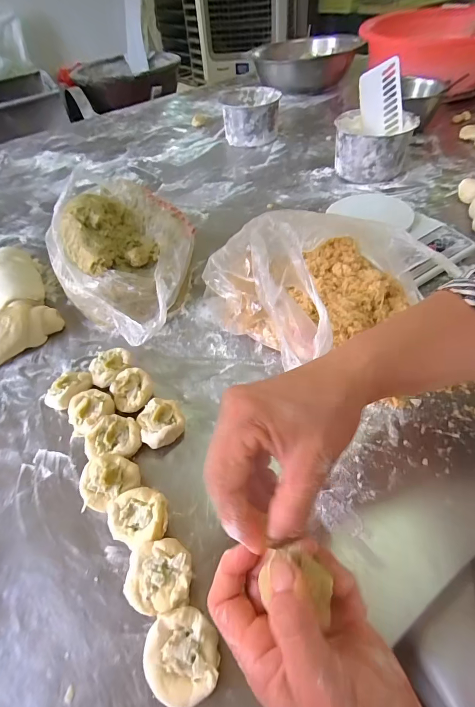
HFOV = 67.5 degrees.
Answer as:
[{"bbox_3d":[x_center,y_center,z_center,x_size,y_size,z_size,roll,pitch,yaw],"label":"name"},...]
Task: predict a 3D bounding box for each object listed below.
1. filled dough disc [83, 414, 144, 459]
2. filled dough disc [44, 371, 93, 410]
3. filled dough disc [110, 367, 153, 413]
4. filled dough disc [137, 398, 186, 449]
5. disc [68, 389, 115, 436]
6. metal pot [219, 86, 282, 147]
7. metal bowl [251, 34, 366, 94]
[{"bbox_3d":[-0.128,0.088,0.375,0.055,0.029,0.046,-7,50,-2],"label":"filled dough disc"},{"bbox_3d":[-0.197,0.043,0.419,0.039,0.032,0.052,19,54,21],"label":"filled dough disc"},{"bbox_3d":[-0.120,0.045,0.411,0.044,0.031,0.050,-25,52,-15],"label":"filled dough disc"},{"bbox_3d":[-0.080,0.075,0.382,0.046,0.029,0.051,-20,52,-12],"label":"filled dough disc"},{"bbox_3d":[-0.163,0.063,0.396,0.048,0.036,0.046,-3,49,3],"label":"disc"},{"bbox_3d":[0.032,-0.589,0.885,0.129,0.087,0.133,-3,49,3],"label":"metal pot"},{"bbox_3d":[0.198,-0.882,1.074,0.260,0.102,0.271,-6,50,-1],"label":"metal bowl"}]

